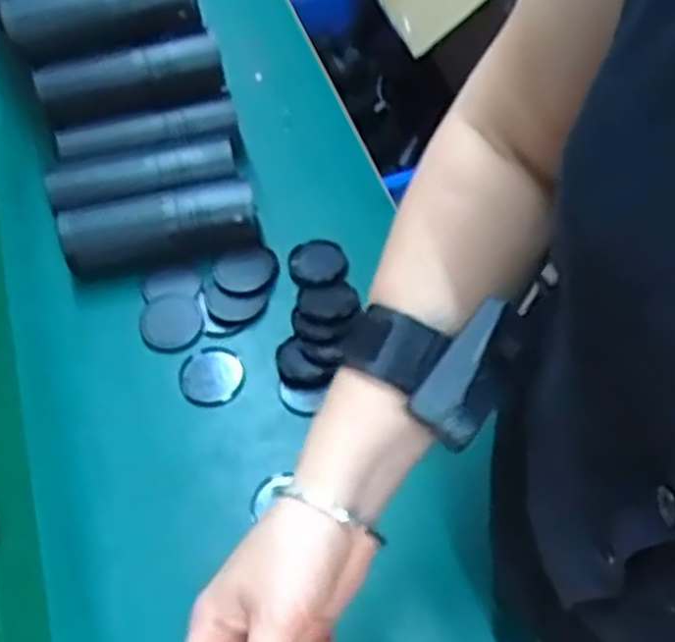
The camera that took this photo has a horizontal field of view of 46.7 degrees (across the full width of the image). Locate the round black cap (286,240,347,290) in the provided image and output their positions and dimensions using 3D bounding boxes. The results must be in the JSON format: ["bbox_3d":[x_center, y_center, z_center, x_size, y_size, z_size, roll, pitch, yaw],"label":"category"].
[{"bbox_3d":[-0.019,-0.050,0.660,0.047,0.012,0.052,-15,57,-7],"label":"round black cap"}]

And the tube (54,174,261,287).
[{"bbox_3d":[-0.149,-0.079,0.661,0.157,0.051,0.048,-15,57,-7],"label":"tube"}]

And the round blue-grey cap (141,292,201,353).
[{"bbox_3d":[-0.135,0.000,0.636,0.049,0.004,0.055,-23,58,-12],"label":"round blue-grey cap"}]

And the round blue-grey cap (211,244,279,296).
[{"bbox_3d":[-0.078,-0.043,0.655,0.052,0.011,0.049,-1,56,2],"label":"round blue-grey cap"}]

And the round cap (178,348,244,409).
[{"bbox_3d":[-0.098,0.042,0.605,0.048,0.005,0.055,-16,57,-8],"label":"round cap"}]

